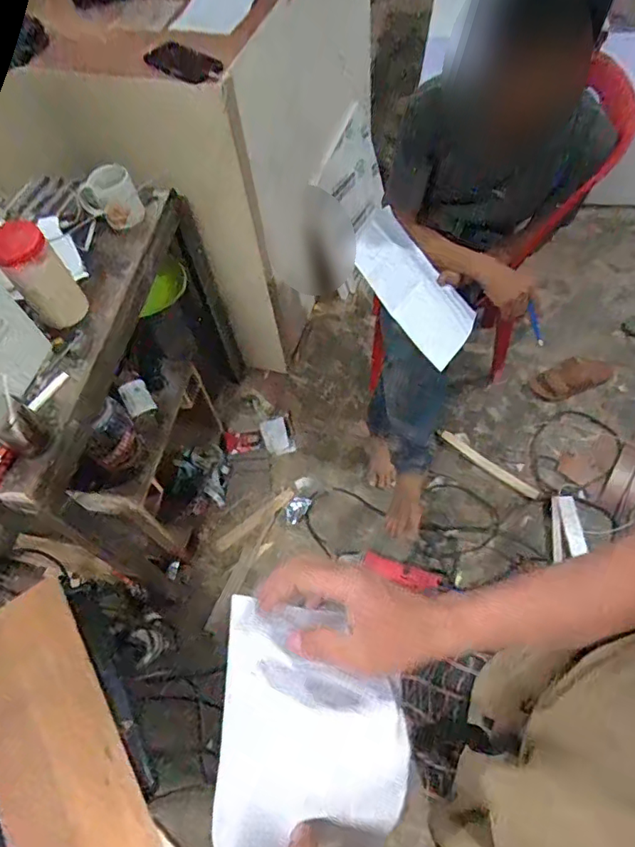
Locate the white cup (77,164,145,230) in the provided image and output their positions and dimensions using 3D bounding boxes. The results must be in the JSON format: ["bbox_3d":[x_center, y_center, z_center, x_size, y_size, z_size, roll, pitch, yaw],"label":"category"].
[{"bbox_3d":[-0.432,-0.473,1.097,0.105,0.109,0.072,15,62,15],"label":"white cup"}]

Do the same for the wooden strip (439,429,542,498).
[{"bbox_3d":[0.493,0.118,1.524,0.307,0.011,0.039,36,64,21],"label":"wooden strip"}]

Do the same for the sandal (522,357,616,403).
[{"bbox_3d":[0.771,-0.142,1.627,0.257,0.047,0.102,-18,60,-6],"label":"sandal"}]

